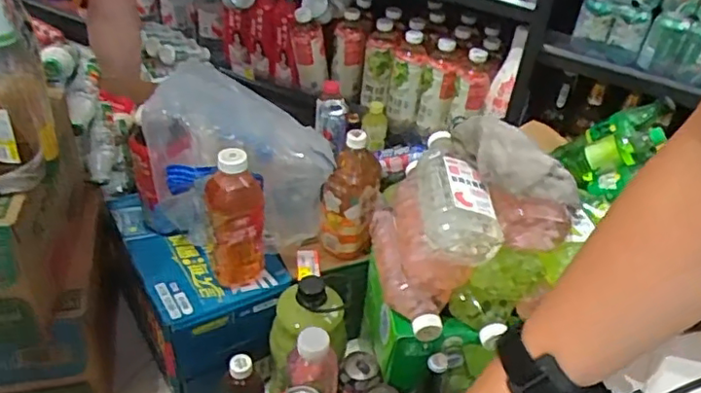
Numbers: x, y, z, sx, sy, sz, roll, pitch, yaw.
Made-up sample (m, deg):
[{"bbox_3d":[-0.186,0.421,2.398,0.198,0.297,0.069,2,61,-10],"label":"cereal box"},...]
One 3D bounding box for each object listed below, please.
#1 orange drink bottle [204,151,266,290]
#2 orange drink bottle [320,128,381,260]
[{"bbox_3d":[-0.168,0.031,0.895,0.085,0.219,0.074,-1,39,-9],"label":"orange drink bottle"},{"bbox_3d":[0.002,-0.006,1.002,0.092,0.214,0.077,8,38,3],"label":"orange drink bottle"}]

